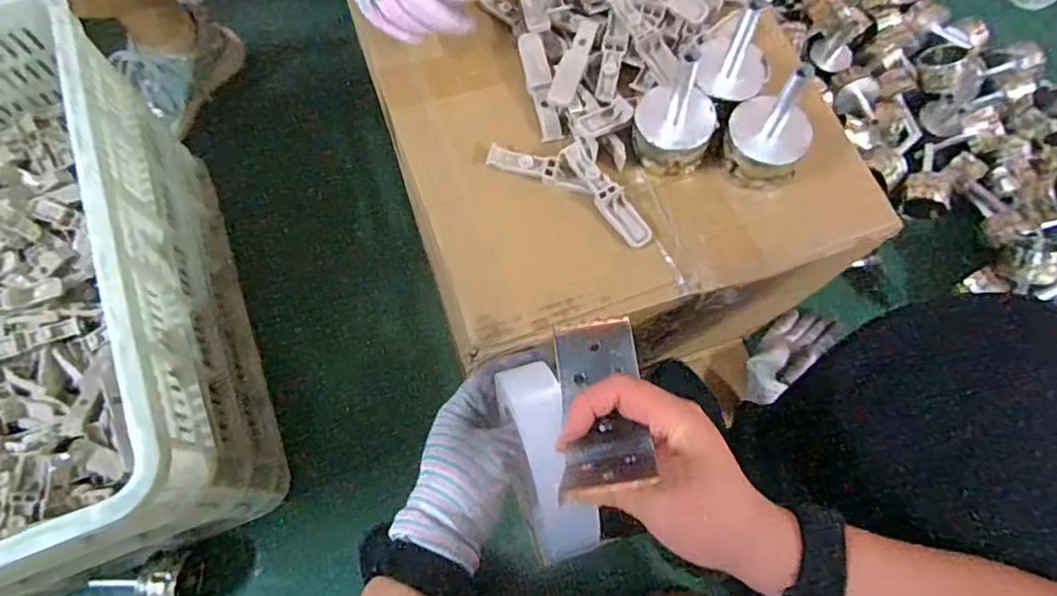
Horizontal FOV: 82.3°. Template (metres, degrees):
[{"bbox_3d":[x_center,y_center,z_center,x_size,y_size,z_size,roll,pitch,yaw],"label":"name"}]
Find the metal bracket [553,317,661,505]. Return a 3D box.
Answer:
[{"bbox_3d":[0.040,0.062,0.332,0.046,0.031,0.099,-9,46,6],"label":"metal bracket"}]

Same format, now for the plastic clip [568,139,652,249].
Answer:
[{"bbox_3d":[0.063,-0.083,0.480,0.026,0.016,0.097,-28,73,-10],"label":"plastic clip"}]

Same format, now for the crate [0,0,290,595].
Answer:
[{"bbox_3d":[-0.537,0.014,0.620,0.362,0.269,0.538,-21,72,-8],"label":"crate"}]

